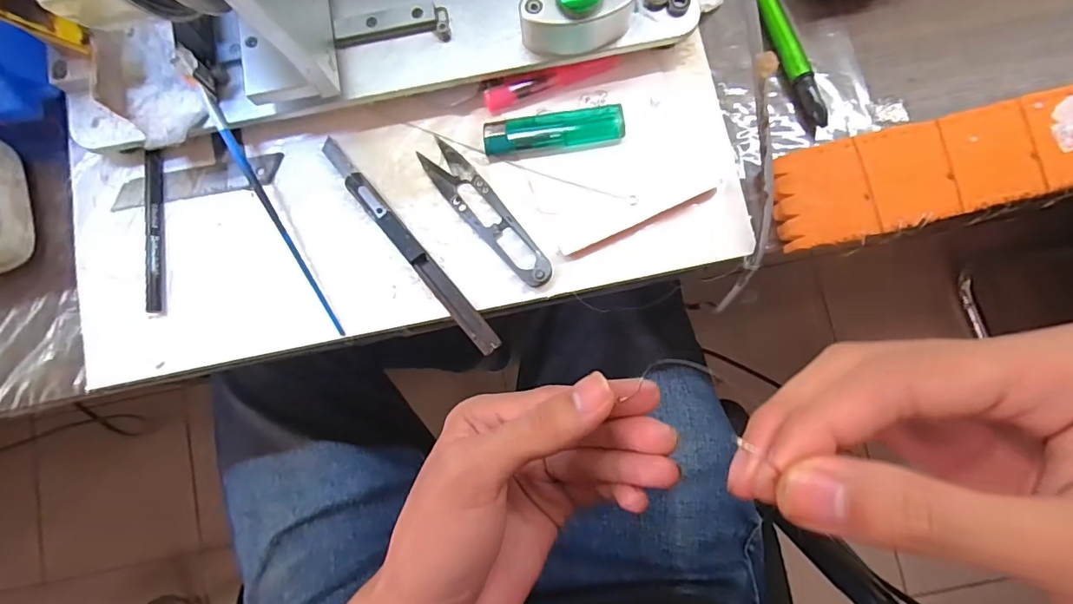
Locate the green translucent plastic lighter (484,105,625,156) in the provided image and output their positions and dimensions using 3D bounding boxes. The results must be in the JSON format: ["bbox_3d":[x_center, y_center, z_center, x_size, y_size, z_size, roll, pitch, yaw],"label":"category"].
[{"bbox_3d":[0.010,-0.096,0.282,0.077,0.010,0.020,-9,83,2],"label":"green translucent plastic lighter"}]

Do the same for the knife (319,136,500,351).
[{"bbox_3d":[-0.072,-0.032,0.279,0.012,0.010,0.152,-41,84,-2],"label":"knife"}]

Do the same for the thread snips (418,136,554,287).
[{"bbox_3d":[-0.028,-0.050,0.279,0.021,0.010,0.102,-42,84,-2],"label":"thread snips"}]

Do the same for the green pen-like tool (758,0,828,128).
[{"bbox_3d":[0.140,-0.148,0.285,0.013,0.010,0.106,-20,83,0],"label":"green pen-like tool"}]

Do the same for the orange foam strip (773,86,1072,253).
[{"bbox_3d":[0.292,-0.089,0.267,0.333,0.017,0.052,-13,83,1],"label":"orange foam strip"}]

